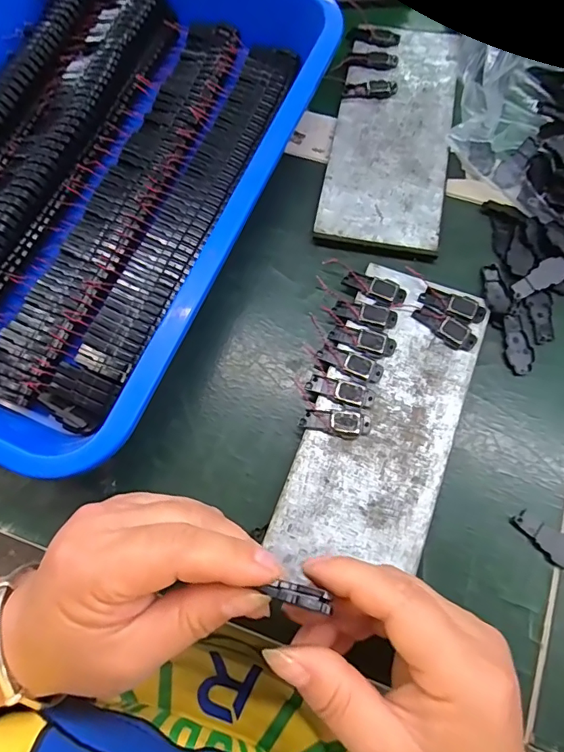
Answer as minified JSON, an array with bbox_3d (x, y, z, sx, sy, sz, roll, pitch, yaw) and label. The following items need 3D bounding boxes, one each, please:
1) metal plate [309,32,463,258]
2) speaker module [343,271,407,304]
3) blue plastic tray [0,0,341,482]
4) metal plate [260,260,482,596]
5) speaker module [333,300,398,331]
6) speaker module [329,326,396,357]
[{"bbox_3d":[0.079,-0.174,0.342,0.079,0.008,0.197,11,71,5],"label":"metal plate"},{"bbox_3d":[0.058,-0.056,0.300,0.037,0.004,0.015,25,75,10],"label":"speaker module"},{"bbox_3d":[-0.138,-0.142,0.318,0.266,0.045,0.370,21,75,9],"label":"blue plastic tray"},{"bbox_3d":[0.059,0.026,0.275,0.077,0.009,0.181,20,72,9],"label":"metal plate"},{"bbox_3d":[0.051,-0.038,0.292,0.037,0.004,0.015,18,74,8],"label":"speaker module"},{"bbox_3d":[0.048,-0.021,0.287,0.039,0.004,0.015,16,74,7],"label":"speaker module"}]

